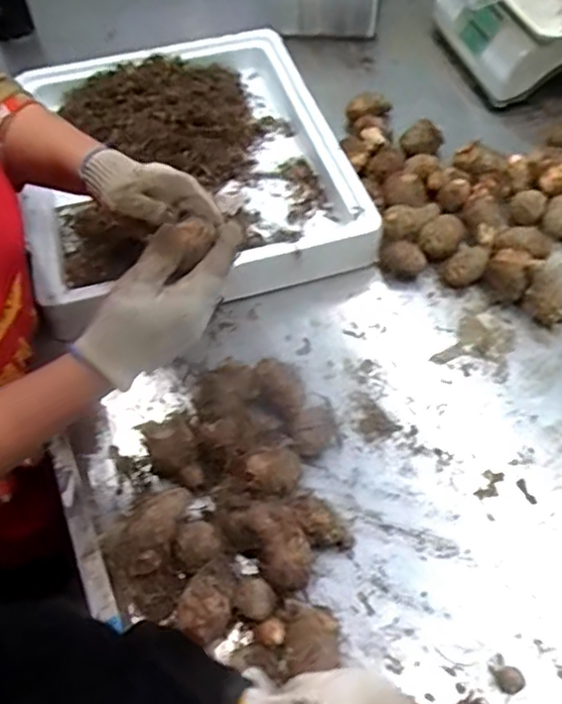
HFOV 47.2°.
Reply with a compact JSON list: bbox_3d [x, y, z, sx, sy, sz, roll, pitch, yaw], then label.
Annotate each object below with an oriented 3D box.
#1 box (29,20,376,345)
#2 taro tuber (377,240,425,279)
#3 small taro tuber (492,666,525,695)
[{"bbox_3d":[-0.124,-0.250,0.811,0.375,0.090,0.447,-18,57,-9],"label":"box"},{"bbox_3d":[0.139,-0.105,0.739,0.050,0.037,0.035,-1,56,2],"label":"taro tuber"},{"bbox_3d":[0.182,0.260,0.510,0.019,0.013,0.019,-1,56,2],"label":"small taro tuber"}]

